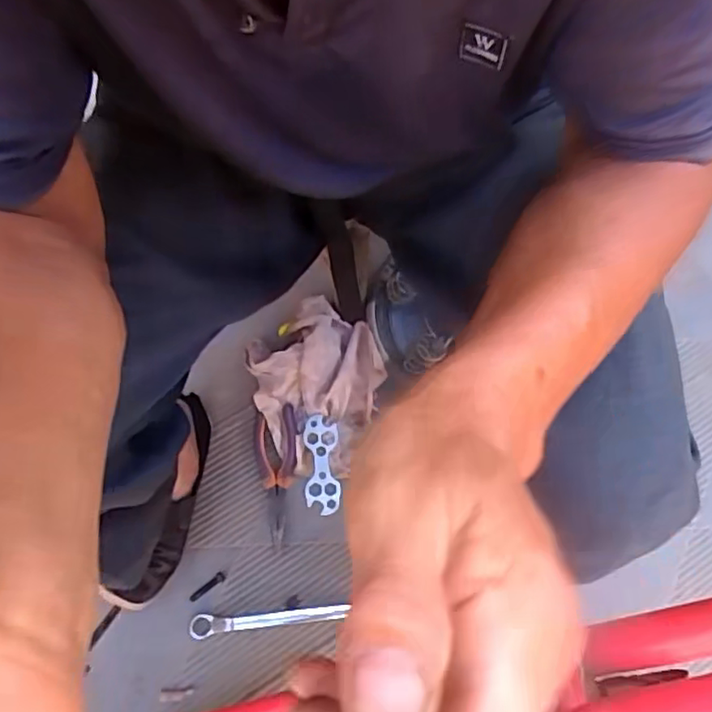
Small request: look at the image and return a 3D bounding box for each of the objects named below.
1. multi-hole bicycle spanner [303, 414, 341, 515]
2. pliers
[{"bbox_3d":[-0.044,0.141,0.797,0.044,0.006,0.125,-2,83,0],"label":"multi-hole bicycle spanner"},{"bbox_3d":[-0.103,0.151,0.785,0.053,0.014,0.170,-2,75,-2],"label":"pliers"}]

